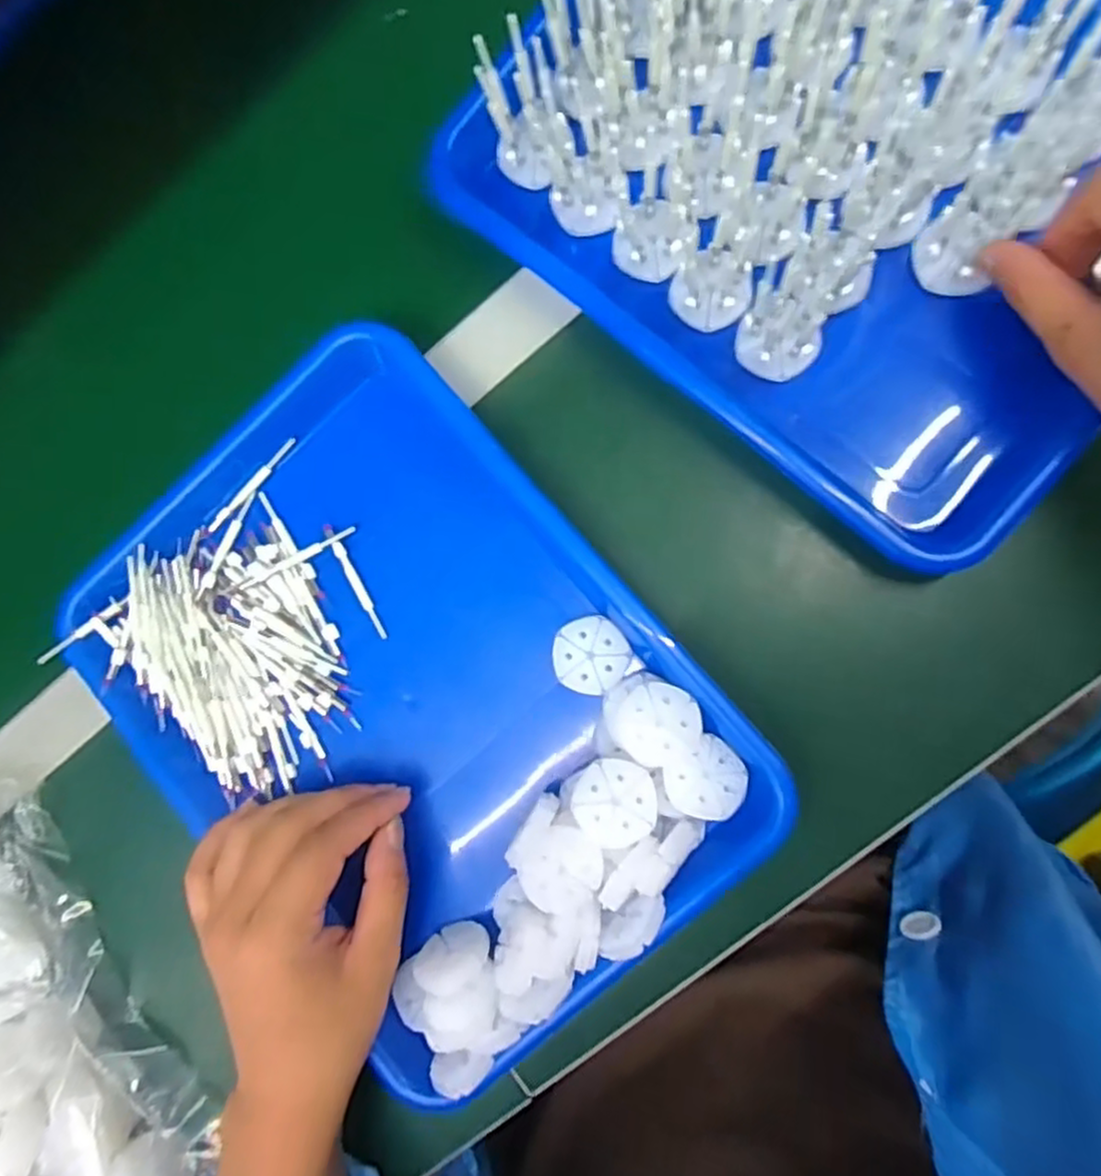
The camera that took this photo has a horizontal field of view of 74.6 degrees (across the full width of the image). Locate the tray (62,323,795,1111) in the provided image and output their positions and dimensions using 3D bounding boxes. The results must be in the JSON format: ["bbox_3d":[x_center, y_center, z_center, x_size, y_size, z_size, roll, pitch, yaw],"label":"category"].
[{"bbox_3d":[-0.073,0.058,0.363,0.235,0.041,0.333,-43,82,5],"label":"tray"}]

